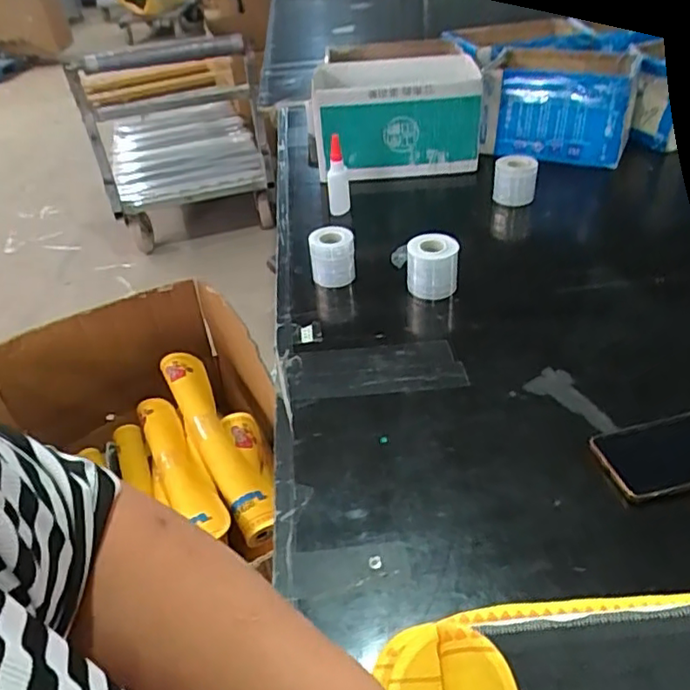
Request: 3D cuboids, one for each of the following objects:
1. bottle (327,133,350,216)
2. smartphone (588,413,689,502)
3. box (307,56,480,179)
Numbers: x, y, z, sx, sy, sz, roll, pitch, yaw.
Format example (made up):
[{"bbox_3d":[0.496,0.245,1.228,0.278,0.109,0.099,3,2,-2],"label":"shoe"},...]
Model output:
[{"bbox_3d":[-0.011,-0.270,0.987,0.034,0.136,0.039,-3,37,4],"label":"bottle"},{"bbox_3d":[0.326,0.099,0.583,0.161,0.011,0.075,-15,50,0],"label":"smartphone"},{"bbox_3d":[0.089,-0.403,1.107,0.278,0.171,0.192,-3,39,0],"label":"box"}]

